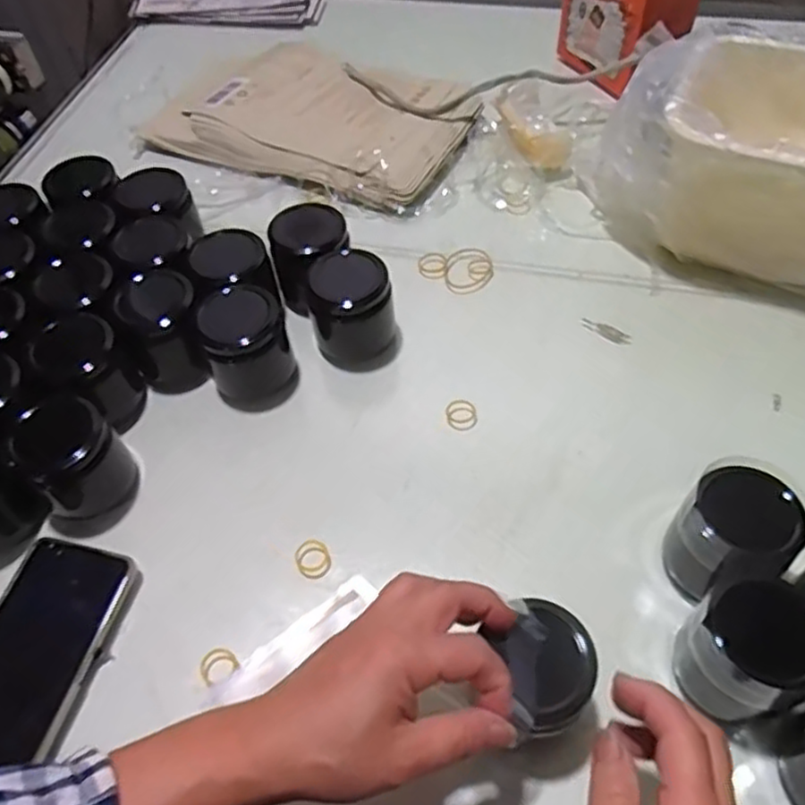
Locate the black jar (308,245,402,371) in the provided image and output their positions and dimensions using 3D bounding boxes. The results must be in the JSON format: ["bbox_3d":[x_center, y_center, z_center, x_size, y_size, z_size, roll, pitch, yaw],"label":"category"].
[{"bbox_3d":[-0.039,-0.074,0.564,0.070,0.072,0.060,-4,54,1],"label":"black jar"}]

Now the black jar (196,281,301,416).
[{"bbox_3d":[-0.119,-0.041,0.544,0.063,0.079,0.061,-1,56,2],"label":"black jar"}]

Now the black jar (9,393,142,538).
[{"bbox_3d":[-0.231,0.046,0.499,0.067,0.072,0.069,-1,56,2],"label":"black jar"}]

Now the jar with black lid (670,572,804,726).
[{"bbox_3d":[0.190,0.141,0.393,0.060,0.087,0.062,-2,54,2],"label":"jar with black lid"}]

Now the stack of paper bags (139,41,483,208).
[{"bbox_3d":[-0.088,-0.309,0.755,0.324,0.026,0.211,20,58,17],"label":"stack of paper bags"}]

